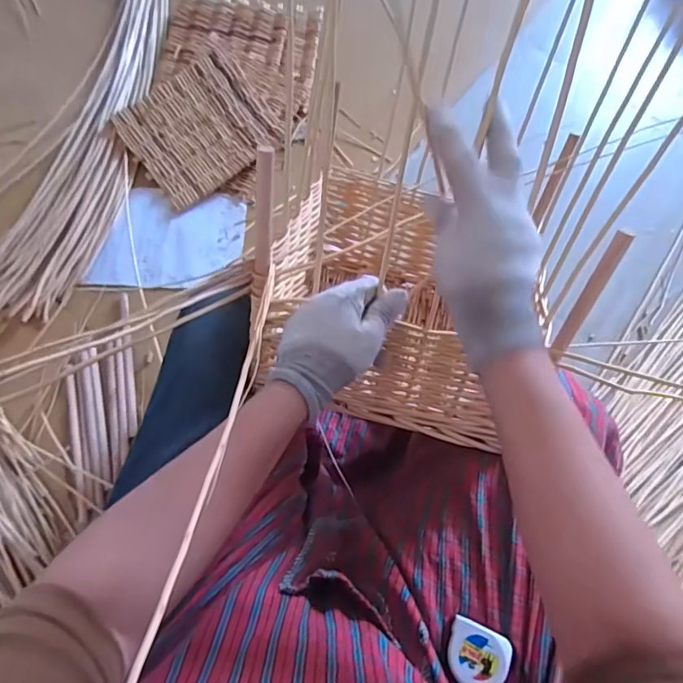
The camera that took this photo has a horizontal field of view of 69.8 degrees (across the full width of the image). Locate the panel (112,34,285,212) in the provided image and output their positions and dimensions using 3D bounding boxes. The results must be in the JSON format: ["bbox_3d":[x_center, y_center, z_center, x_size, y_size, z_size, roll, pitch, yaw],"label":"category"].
[{"bbox_3d":[-0.297,-0.457,1.025,0.296,0.021,0.266,-38,84,-6],"label":"panel"}]

